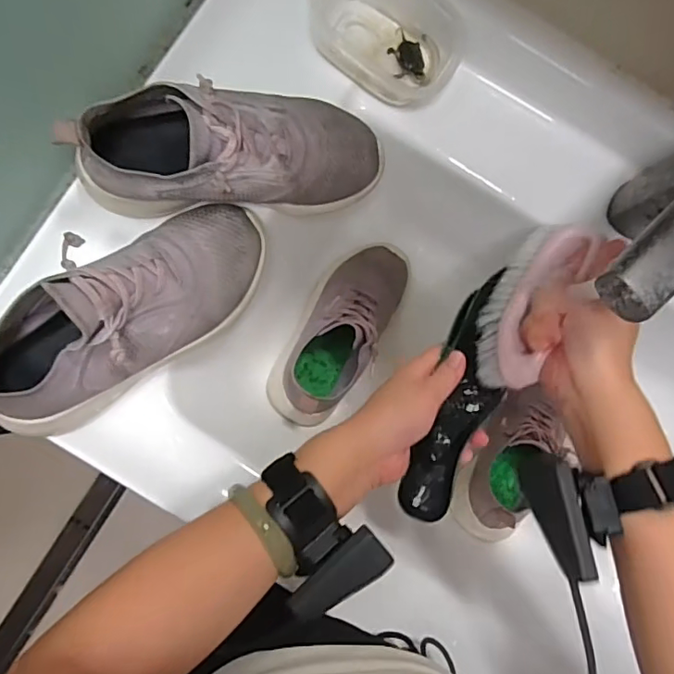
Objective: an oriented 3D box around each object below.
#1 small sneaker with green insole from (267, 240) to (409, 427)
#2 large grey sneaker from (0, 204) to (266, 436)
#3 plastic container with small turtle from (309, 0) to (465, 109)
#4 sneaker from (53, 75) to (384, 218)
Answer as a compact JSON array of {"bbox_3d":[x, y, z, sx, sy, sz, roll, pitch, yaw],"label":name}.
[{"bbox_3d":[0.010,-0.013,0.518,0.078,0.077,0.197,33,83,0],"label":"small sneaker with green insole"},{"bbox_3d":[-0.144,-0.020,0.370,0.226,0.107,0.084,-38,88,-19],"label":"large grey sneaker"},{"bbox_3d":[0.040,-0.259,0.437,0.142,0.055,0.096,45,83,1],"label":"plastic container with small turtle"},{"bbox_3d":[-0.073,-0.139,0.384,0.218,0.086,0.082,-8,85,-5],"label":"sneaker"}]

